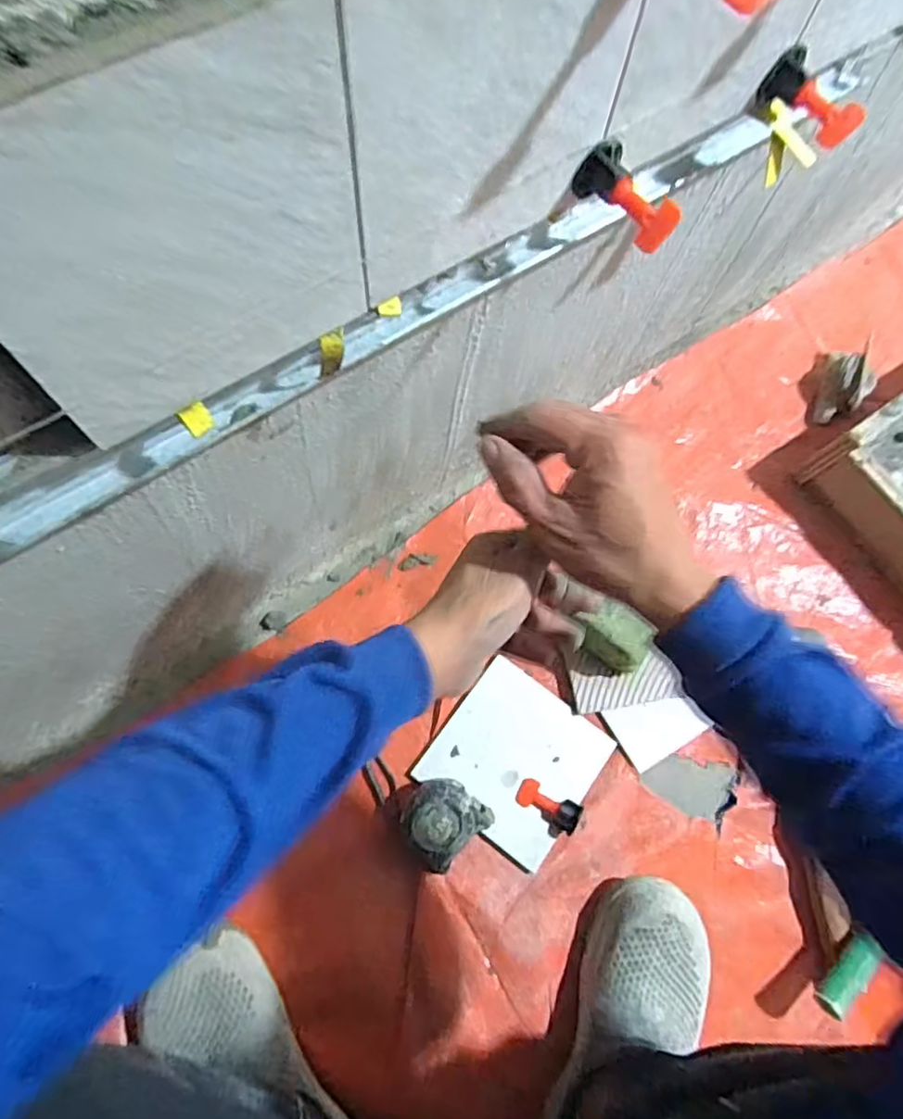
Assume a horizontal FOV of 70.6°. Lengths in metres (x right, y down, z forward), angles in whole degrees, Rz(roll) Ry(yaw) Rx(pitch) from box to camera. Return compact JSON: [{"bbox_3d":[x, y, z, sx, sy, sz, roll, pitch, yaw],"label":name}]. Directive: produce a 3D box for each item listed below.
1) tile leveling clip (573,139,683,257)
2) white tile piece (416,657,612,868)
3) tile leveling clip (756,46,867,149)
[{"bbox_3d":[0.097,-0.197,0.346,0.033,0.029,0.058,-30,77,-13],"label":"tile leveling clip"},{"bbox_3d":[0.064,0.197,0.630,0.147,0.011,0.145,36,74,11],"label":"white tile piece"},{"bbox_3d":[0.216,-0.272,0.380,0.032,0.026,0.059,-30,77,-12],"label":"tile leveling clip"}]

